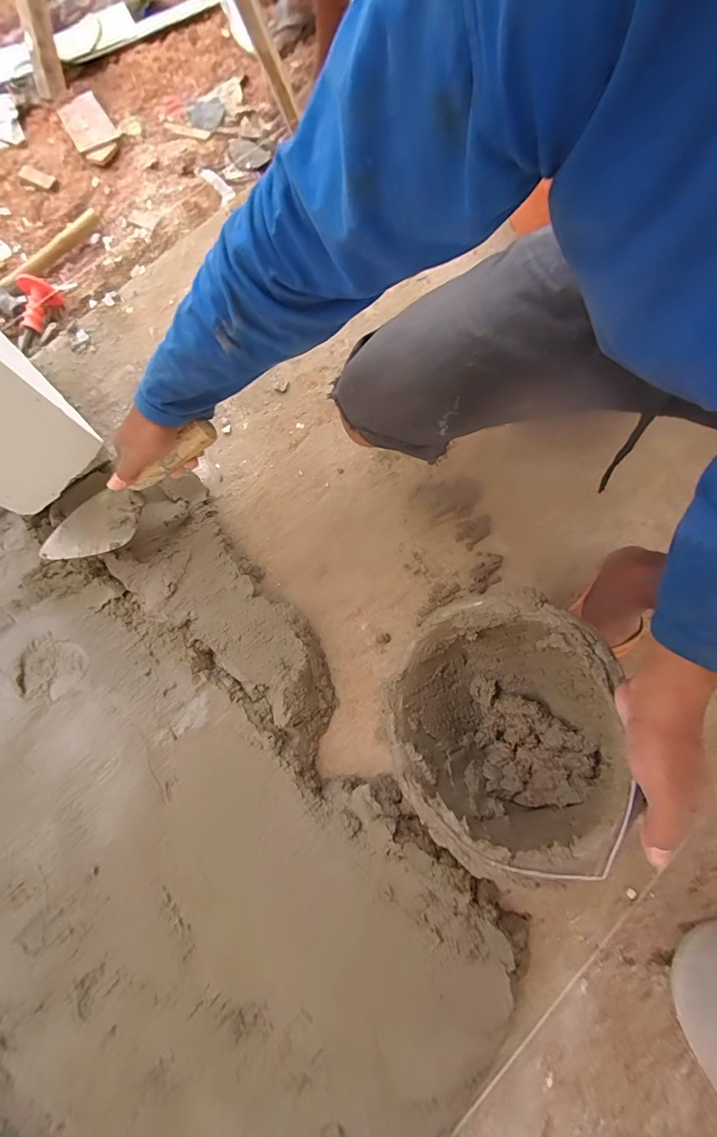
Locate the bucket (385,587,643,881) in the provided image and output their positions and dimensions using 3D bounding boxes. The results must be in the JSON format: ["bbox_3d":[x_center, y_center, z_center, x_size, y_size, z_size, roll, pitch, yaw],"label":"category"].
[{"bbox_3d":[0.177,0.175,0.459,0.239,0.150,0.254,-27,53,34],"label":"bucket"}]

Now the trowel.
[{"bbox_3d":[-0.288,-0.088,0.516,0.292,0.047,0.087,-26,78,22],"label":"trowel"}]

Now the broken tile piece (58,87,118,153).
[{"bbox_3d":[-0.724,-1.188,1.090,0.112,0.011,0.262,-30,70,-3],"label":"broken tile piece"}]

